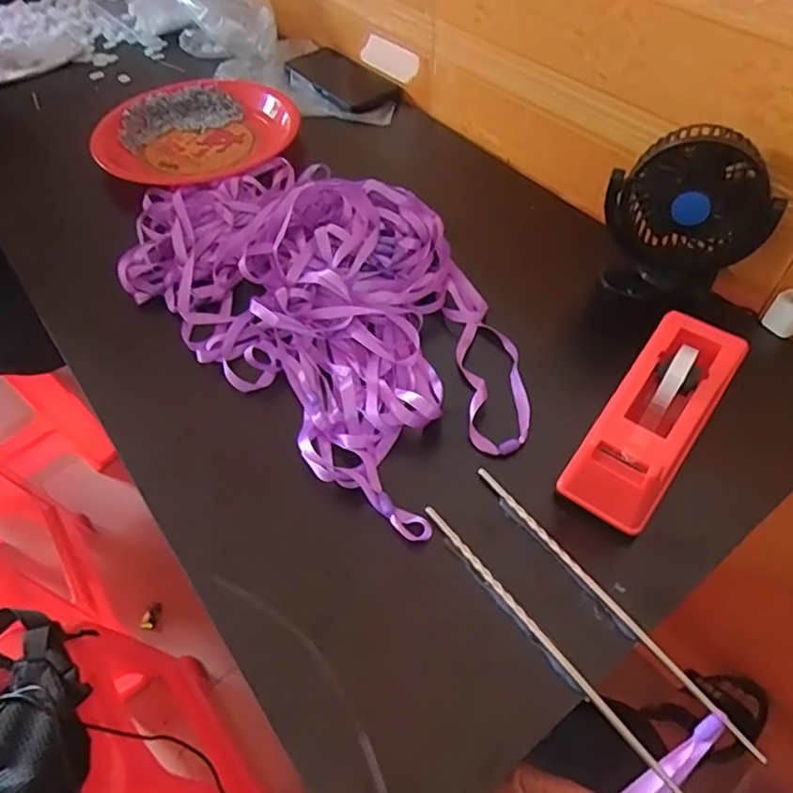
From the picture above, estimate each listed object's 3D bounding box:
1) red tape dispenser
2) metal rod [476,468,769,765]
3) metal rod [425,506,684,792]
[{"bbox_3d":[0.176,0.014,0.413,0.060,0.069,0.153,31,59,24],"label":"red tape dispenser"},{"bbox_3d":[0.127,0.124,0.375,0.007,0.006,0.220,-31,57,-21],"label":"metal rod"},{"bbox_3d":[0.089,0.147,0.358,0.007,0.006,0.218,-32,57,-21],"label":"metal rod"}]

